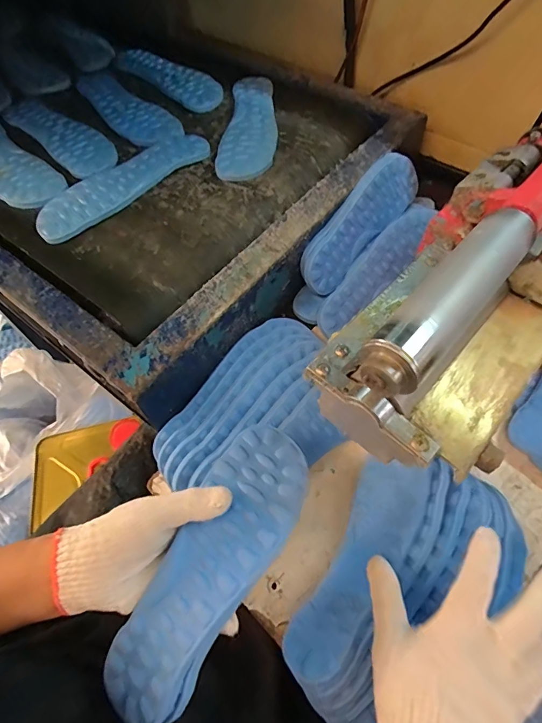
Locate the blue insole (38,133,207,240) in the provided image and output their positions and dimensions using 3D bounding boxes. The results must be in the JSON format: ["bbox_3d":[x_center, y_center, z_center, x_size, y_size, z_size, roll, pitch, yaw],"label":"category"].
[{"bbox_3d":[-0.206,-0.255,0.571,0.269,0.011,0.078,-41,76,-19],"label":"blue insole"}]

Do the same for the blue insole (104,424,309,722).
[{"bbox_3d":[-0.043,0.150,0.303,0.075,0.036,0.220,27,69,18],"label":"blue insole"}]

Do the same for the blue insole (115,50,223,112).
[{"bbox_3d":[-0.179,-0.506,0.712,0.251,0.018,0.083,38,68,22],"label":"blue insole"}]

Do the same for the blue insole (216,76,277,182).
[{"bbox_3d":[-0.030,-0.363,0.619,0.079,0.015,0.249,3,60,5],"label":"blue insole"}]

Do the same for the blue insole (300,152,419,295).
[{"bbox_3d":[0.119,-0.188,0.545,0.226,0.077,0.020,-47,37,-12],"label":"blue insole"}]

